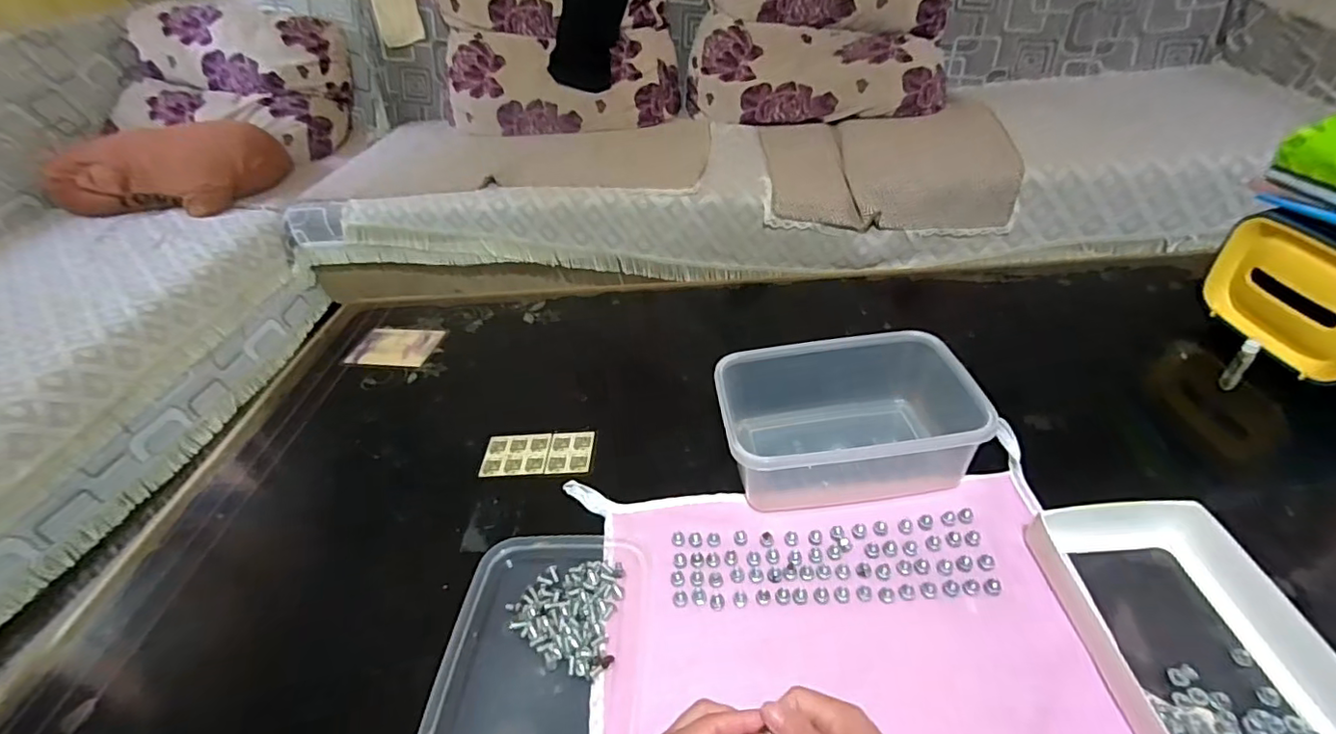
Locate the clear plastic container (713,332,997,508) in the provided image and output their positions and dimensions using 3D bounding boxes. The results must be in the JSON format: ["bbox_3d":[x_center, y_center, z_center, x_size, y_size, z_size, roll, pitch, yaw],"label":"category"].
[{"bbox_3d":[0.174,0.041,0.597,0.231,0.087,0.175,-7,39,2],"label":"clear plastic container"}]

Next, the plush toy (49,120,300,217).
[{"bbox_3d":[-1.208,-0.472,1.397,0.482,0.178,0.168,-25,43,-20],"label":"plush toy"}]

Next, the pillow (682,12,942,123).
[{"bbox_3d":[0.407,-0.842,1.636,0.708,0.130,0.344,1,81,13],"label":"pillow"}]

